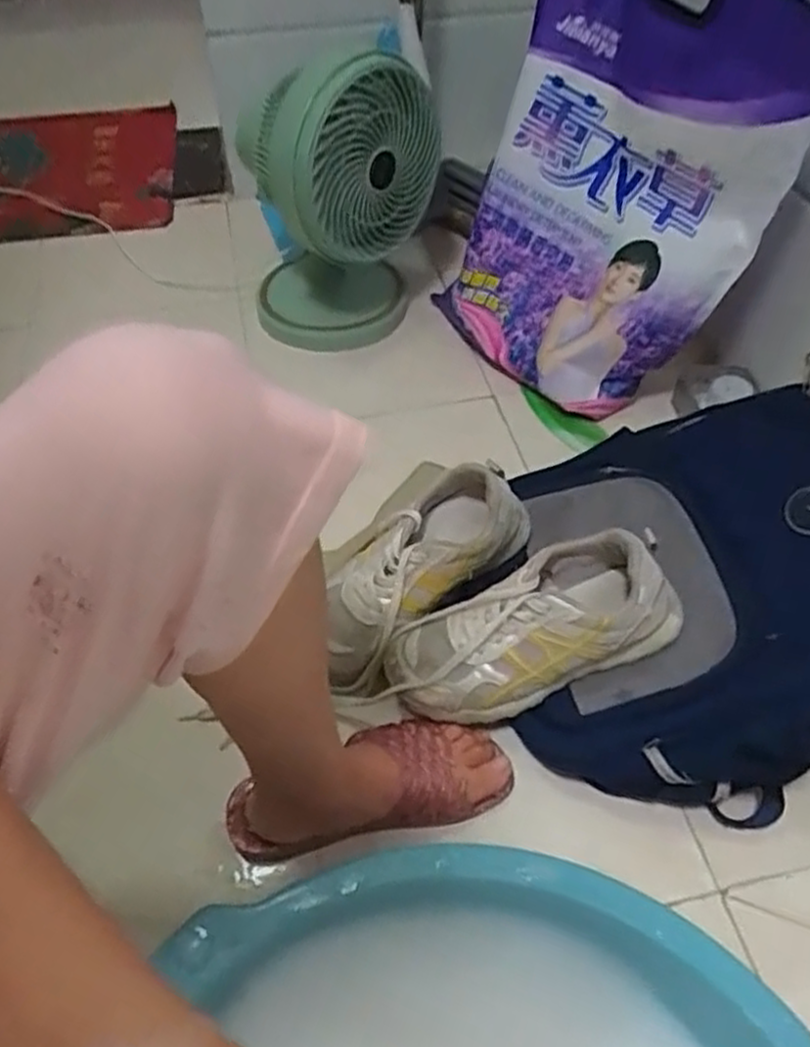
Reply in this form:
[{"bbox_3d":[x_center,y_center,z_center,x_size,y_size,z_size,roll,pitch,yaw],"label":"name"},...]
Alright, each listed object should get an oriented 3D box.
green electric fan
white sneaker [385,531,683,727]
[{"bbox_3d":[-0.080,-0.408,0.967,0.225,0.345,0.216,-6,50,-4],"label":"green electric fan"},{"bbox_3d":[0.105,0.090,0.643,0.240,0.094,0.096,-24,48,3],"label":"white sneaker"}]

